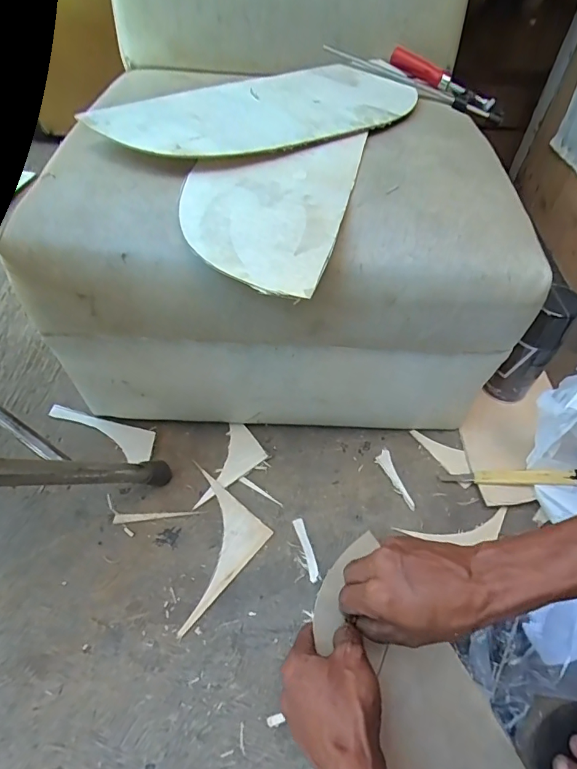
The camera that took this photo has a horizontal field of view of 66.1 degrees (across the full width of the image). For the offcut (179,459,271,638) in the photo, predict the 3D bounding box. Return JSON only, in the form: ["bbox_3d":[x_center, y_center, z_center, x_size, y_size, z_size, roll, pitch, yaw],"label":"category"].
[{"bbox_3d":[-0.109,0.181,0.514,0.126,0.007,0.136,35,60,23],"label":"offcut"}]

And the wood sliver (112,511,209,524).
[{"bbox_3d":[-0.156,0.157,0.535,0.107,0.004,0.011,-4,53,-4],"label":"wood sliver"}]

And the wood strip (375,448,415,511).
[{"bbox_3d":[0.135,0.121,0.566,0.019,0.006,0.083,-14,54,-11],"label":"wood strip"}]

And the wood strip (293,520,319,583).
[{"bbox_3d":[0.021,0.189,0.510,0.012,0.004,0.073,-12,54,-10],"label":"wood strip"}]

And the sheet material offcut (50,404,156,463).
[{"bbox_3d":[-0.254,0.066,0.596,0.153,0.014,0.045,14,54,9],"label":"sheet material offcut"}]

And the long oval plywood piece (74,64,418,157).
[{"bbox_3d":[-0.011,-0.296,0.479,0.374,0.011,0.136,-25,63,-22],"label":"long oval plywood piece"}]

